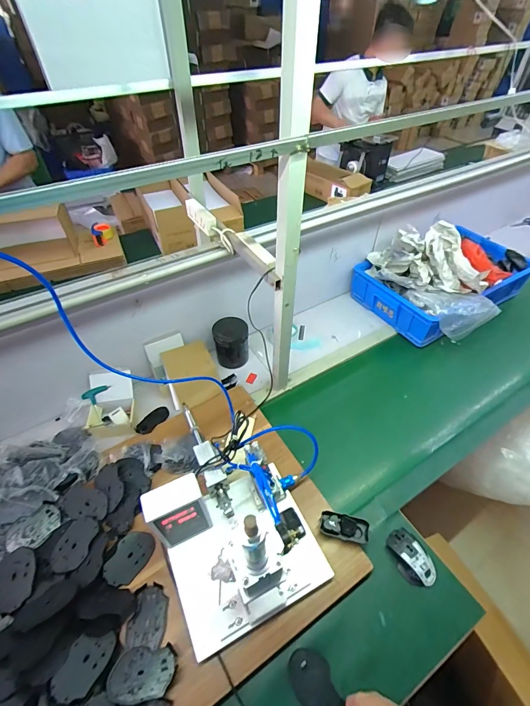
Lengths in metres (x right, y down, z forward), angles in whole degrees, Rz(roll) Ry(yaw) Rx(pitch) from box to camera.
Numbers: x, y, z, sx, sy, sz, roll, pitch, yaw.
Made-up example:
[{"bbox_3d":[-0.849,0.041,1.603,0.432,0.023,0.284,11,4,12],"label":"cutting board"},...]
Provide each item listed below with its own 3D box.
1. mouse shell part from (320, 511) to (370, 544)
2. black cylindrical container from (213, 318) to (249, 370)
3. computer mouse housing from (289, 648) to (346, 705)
[{"bbox_3d":[0.184,0.403,0.777,0.107,0.019,0.051,9,49,8],"label":"mouse shell part"},{"bbox_3d":[-0.109,-0.031,1.128,0.112,0.144,0.115,0,48,0],"label":"black cylindrical container"},{"bbox_3d":[0.096,0.630,0.632,0.073,0.015,0.118,-24,52,-19],"label":"computer mouse housing"}]

